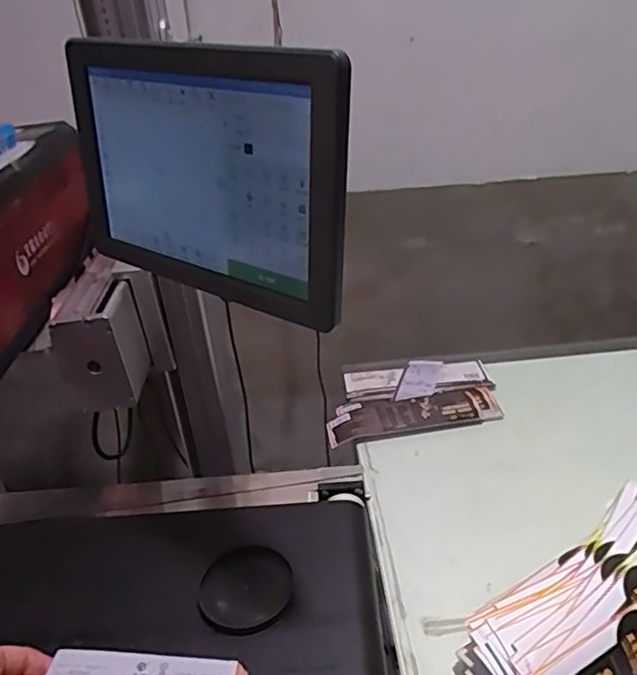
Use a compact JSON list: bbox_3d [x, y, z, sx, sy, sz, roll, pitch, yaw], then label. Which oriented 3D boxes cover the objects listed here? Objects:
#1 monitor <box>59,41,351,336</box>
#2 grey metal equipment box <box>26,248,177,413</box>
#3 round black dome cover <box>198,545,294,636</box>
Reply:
[{"bbox_3d":[-0.090,-0.115,0.440,0.263,0.175,0.035,19,37,34],"label":"monitor"},{"bbox_3d":[-0.266,-0.008,0.771,0.102,0.139,0.139,5,31,15],"label":"grey metal equipment box"},{"bbox_3d":[-0.068,0.237,0.571,0.086,0.013,0.083,-3,30,2],"label":"round black dome cover"}]

